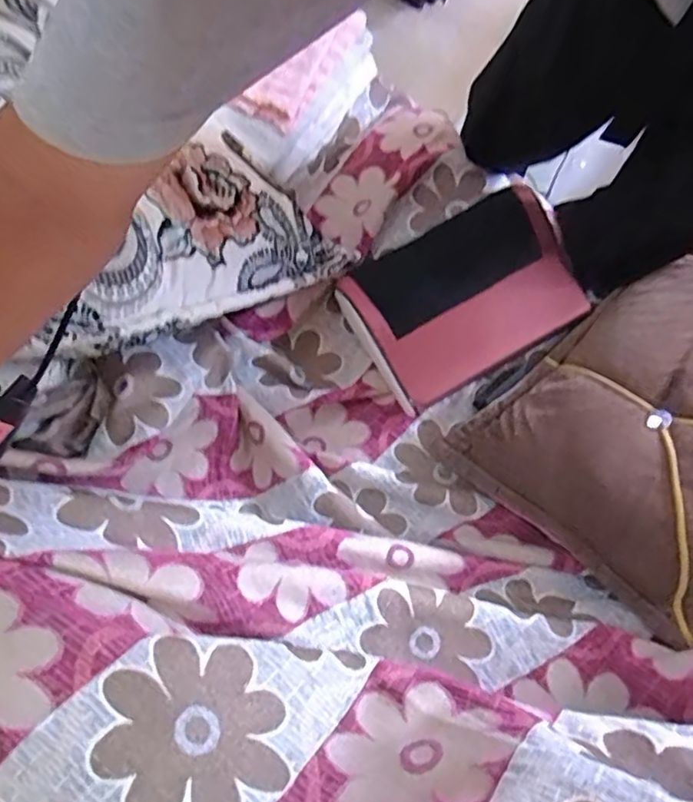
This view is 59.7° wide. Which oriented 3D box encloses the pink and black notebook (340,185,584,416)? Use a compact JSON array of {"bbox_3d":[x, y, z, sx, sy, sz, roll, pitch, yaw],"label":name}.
[{"bbox_3d":[0.157,-0.147,0.855,0.306,0.082,0.221,-30,77,-6],"label":"pink and black notebook"}]

